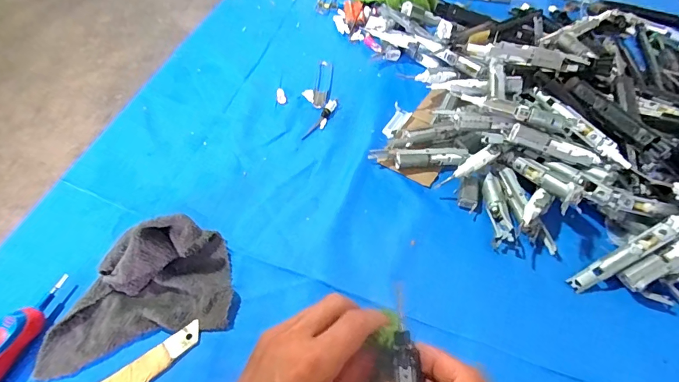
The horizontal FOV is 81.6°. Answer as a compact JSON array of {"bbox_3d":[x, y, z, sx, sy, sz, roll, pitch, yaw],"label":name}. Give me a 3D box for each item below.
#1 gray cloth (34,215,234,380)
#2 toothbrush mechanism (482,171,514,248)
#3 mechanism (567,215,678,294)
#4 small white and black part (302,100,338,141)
[{"bbox_3d":[-0.171,0.081,0.325,0.150,0.052,0.085,-13,56,-13],"label":"gray cloth"},{"bbox_3d":[0.161,0.020,0.405,0.018,0.020,0.080,3,54,-1],"label":"toothbrush mechanism"},{"bbox_3d":[0.272,0.053,0.361,0.129,0.010,0.016,-35,57,7],"label":"mechanism"},{"bbox_3d":[-0.021,-0.089,0.484,0.014,0.004,0.075,24,56,13],"label":"small white and black part"}]

